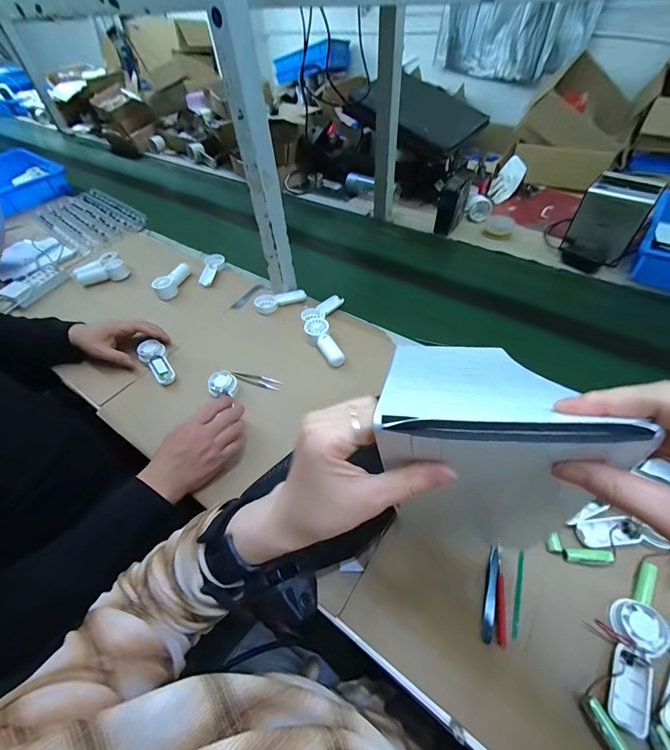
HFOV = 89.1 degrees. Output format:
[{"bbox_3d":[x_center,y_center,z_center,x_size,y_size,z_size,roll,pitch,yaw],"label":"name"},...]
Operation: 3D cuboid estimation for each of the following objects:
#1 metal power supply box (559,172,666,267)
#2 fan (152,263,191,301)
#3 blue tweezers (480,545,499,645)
[{"bbox_3d":[0.617,-0.349,0.766,0.130,0.127,0.105,33,59,27],"label":"metal power supply box"},{"bbox_3d":[-0.375,-0.224,0.790,0.037,0.039,0.116,5,50,8],"label":"fan"},{"bbox_3d":[0.178,0.247,0.387,0.012,0.008,0.096,15,53,16],"label":"blue tweezers"}]

